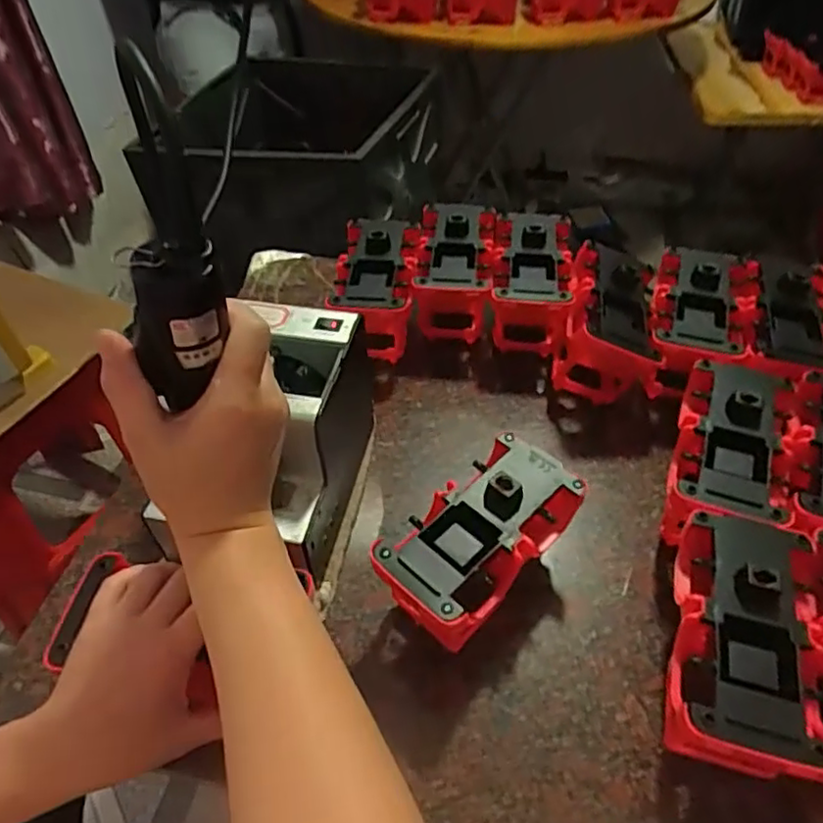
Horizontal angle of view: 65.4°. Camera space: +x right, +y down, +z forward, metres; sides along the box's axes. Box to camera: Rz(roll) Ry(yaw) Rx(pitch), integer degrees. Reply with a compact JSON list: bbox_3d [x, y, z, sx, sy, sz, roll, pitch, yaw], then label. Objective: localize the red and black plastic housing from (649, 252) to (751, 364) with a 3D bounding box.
[{"bbox_3d":[0.273,-0.106,0.606,0.079,0.044,0.169,12,47,13],"label":"red and black plastic housing"}]

